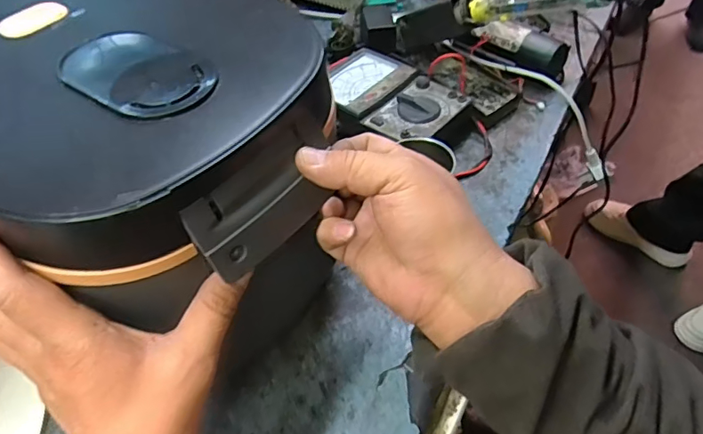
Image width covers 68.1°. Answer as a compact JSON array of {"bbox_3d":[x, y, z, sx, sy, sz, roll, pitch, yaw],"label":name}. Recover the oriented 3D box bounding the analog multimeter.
[{"bbox_3d":[0.036,-0.132,0.610,0.182,0.045,0.120,30,58,26],"label":"analog multimeter"}]

